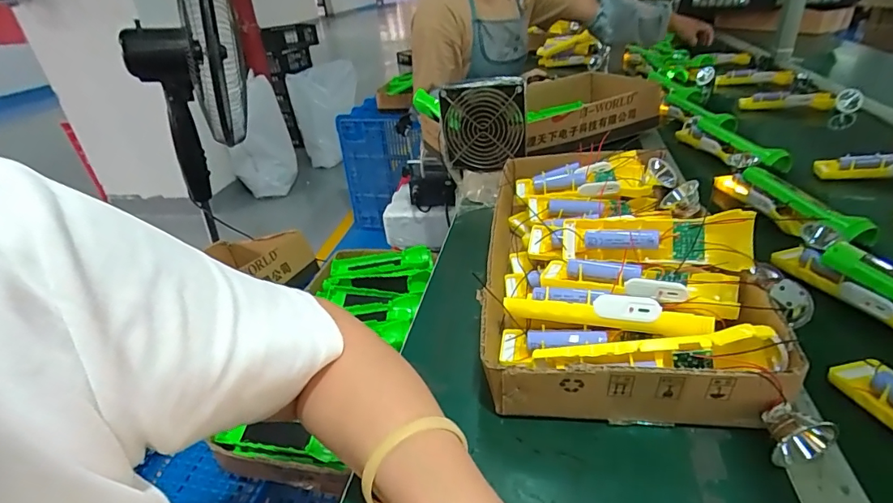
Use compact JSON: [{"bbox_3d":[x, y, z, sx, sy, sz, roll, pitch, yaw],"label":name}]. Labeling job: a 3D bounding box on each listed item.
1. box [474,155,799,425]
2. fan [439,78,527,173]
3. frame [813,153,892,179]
[{"bbox_3d":[0.164,-0.009,0.505,0.230,0.088,0.415,0,31,11],"label":"box"},{"bbox_3d":[0.055,-0.173,0.688,0.120,0.141,0.034,-2,31,8],"label":"fan"},{"bbox_3d":[0.646,-0.126,0.679,0.170,0.036,0.027,3,32,17],"label":"frame"}]

